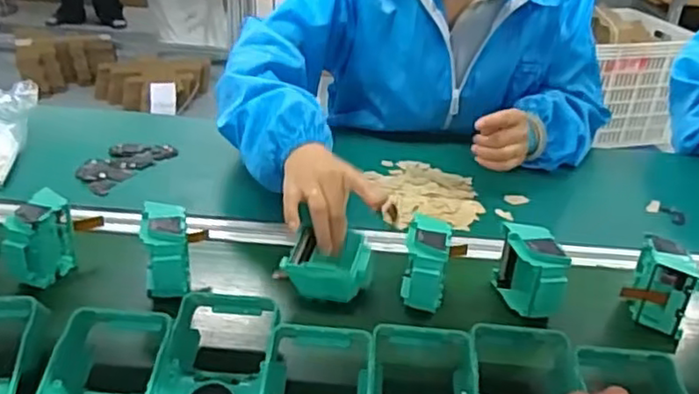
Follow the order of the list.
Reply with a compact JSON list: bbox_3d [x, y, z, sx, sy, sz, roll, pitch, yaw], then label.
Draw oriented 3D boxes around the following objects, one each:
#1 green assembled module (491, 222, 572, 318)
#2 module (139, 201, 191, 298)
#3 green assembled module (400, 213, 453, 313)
[{"bbox_3d":[0.176,0.070,0.644,0.049,0.073,0.080,-2,29,-9],"label":"green assembled module"},{"bbox_3d":[-0.174,0.052,0.634,0.043,0.071,0.062,-3,29,-10],"label":"module"},{"bbox_3d":[0.072,0.068,0.636,0.040,0.076,0.070,7,29,8],"label":"green assembled module"}]

